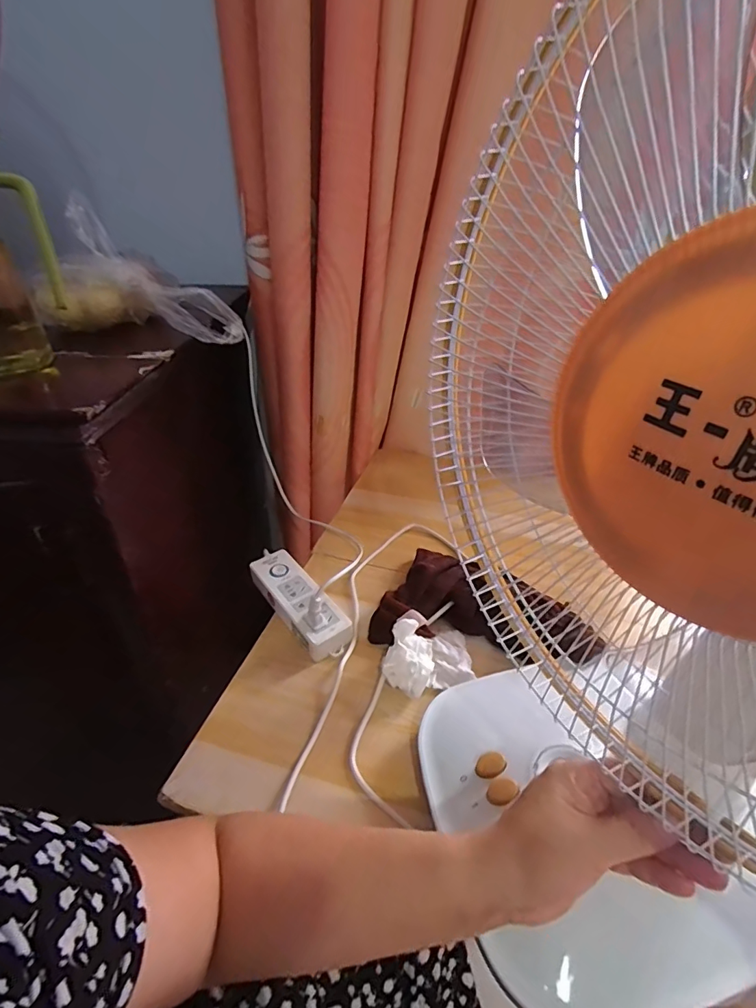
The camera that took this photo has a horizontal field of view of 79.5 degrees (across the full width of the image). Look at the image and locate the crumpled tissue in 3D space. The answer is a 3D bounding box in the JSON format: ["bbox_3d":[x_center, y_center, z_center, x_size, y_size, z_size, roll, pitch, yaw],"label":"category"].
[{"bbox_3d":[0.056,0.163,0.506,0.098,0.050,0.090,2,34,-2],"label":"crumpled tissue"}]

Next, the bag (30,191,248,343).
[{"bbox_3d":[-0.261,-0.250,0.510,0.189,0.119,0.108,-11,36,-20],"label":"bag"}]

